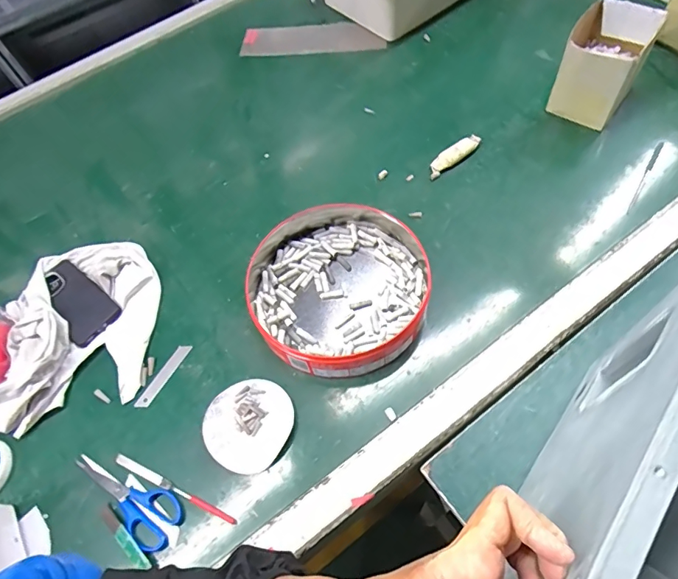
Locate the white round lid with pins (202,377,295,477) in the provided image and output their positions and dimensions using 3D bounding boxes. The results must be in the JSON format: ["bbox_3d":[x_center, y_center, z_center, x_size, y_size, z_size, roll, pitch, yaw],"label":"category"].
[{"bbox_3d":[-0.117,0.171,0.581,0.107,0.022,0.114,-3,61,6],"label":"white round lid with pins"}]

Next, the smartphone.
[{"bbox_3d":[-0.404,0.019,0.690,0.154,0.017,0.077,34,70,23],"label":"smartphone"}]

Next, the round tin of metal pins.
[{"bbox_3d":[-0.002,-0.015,0.648,0.249,0.068,0.268,-3,61,6],"label":"round tin of metal pins"}]

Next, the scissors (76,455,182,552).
[{"bbox_3d":[-0.262,0.253,0.560,0.162,0.012,0.059,30,69,22],"label":"scissors"}]

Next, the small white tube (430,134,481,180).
[{"bbox_3d":[0.195,-0.230,0.771,0.109,0.018,0.031,-36,63,-13],"label":"small white tube"}]

